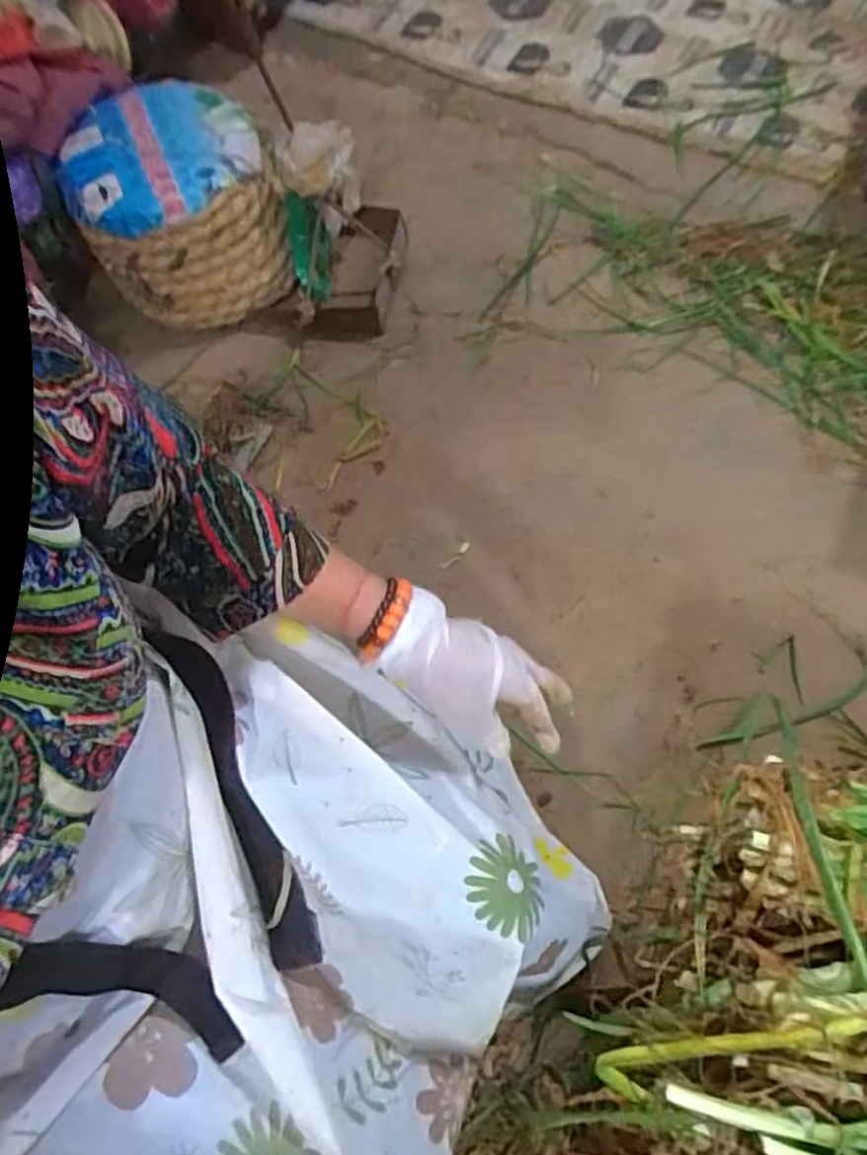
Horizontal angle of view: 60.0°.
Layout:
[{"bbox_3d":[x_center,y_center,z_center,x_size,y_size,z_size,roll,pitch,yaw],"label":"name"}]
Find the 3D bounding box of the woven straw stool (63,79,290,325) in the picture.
[{"bbox_3d":[-0.397,-0.594,1.194,0.291,0.225,0.308,-19,66,-6],"label":"woven straw stool"}]

